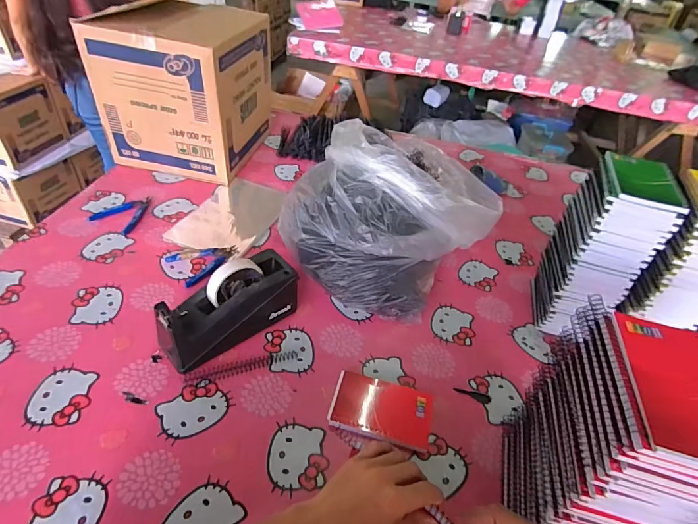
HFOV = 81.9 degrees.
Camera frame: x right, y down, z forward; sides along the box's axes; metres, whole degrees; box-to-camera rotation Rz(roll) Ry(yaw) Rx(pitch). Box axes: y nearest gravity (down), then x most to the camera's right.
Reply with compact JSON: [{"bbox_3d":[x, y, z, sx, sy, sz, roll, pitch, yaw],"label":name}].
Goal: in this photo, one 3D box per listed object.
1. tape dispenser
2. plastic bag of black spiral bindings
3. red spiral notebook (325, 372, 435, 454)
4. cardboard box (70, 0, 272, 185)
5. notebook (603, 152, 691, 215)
[{"bbox_3d":[-0.175,0.065,0.595,0.202,0.107,0.069,-26,51,-31],"label":"tape dispenser"},{"bbox_3d":[0.072,-0.102,0.738,0.319,0.226,0.363,35,49,27],"label":"plastic bag of black spiral bindings"},{"bbox_3d":[0.045,0.201,0.553,0.134,0.011,0.085,13,42,7],"label":"red spiral notebook"},{"bbox_3d":[-0.361,-0.395,0.926,0.277,0.305,0.299,12,42,6],"label":"cardboard box"},{"bbox_3d":[0.398,-0.112,0.544,0.092,0.015,0.130,19,43,11],"label":"notebook"}]

